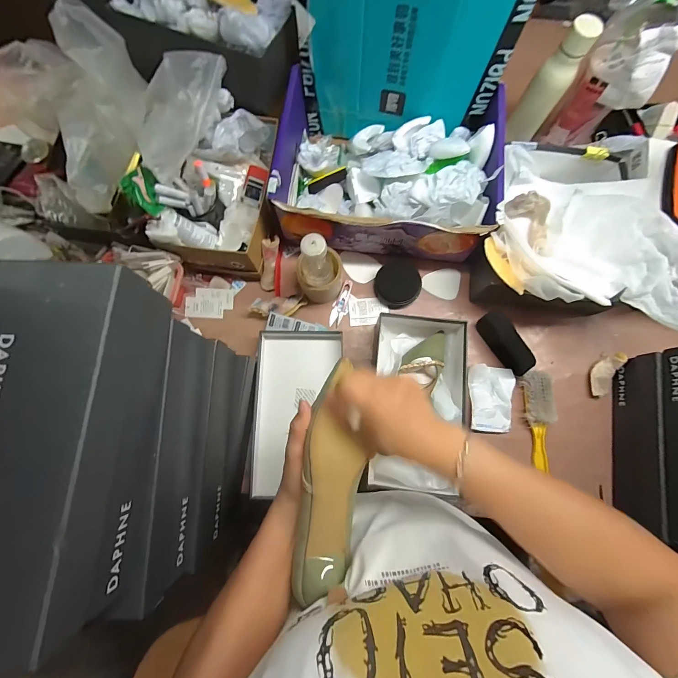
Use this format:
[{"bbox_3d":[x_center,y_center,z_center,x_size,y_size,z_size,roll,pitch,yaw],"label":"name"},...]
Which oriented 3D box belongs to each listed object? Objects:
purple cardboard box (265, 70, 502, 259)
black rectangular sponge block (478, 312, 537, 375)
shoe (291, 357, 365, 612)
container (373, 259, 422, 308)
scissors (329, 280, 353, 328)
[{"bbox_3d":[0.088,-0.328,0.623,0.397,0.136,0.295,7,79,2],"label":"purple cardboard box"},{"bbox_3d":[0.320,0.007,0.607,0.034,0.064,0.124,-33,80,-6],"label":"black rectangular sponge block"},{"bbox_3d":[-0.006,0.135,0.323,0.056,0.045,0.225,3,79,1],"label":"shoe"},{"bbox_3d":[0.122,-0.113,0.648,0.091,0.024,0.091,0,79,1],"label":"container"},{"bbox_3d":[0.004,-0.074,0.654,0.031,0.011,0.100,12,79,3],"label":"scissors"}]

